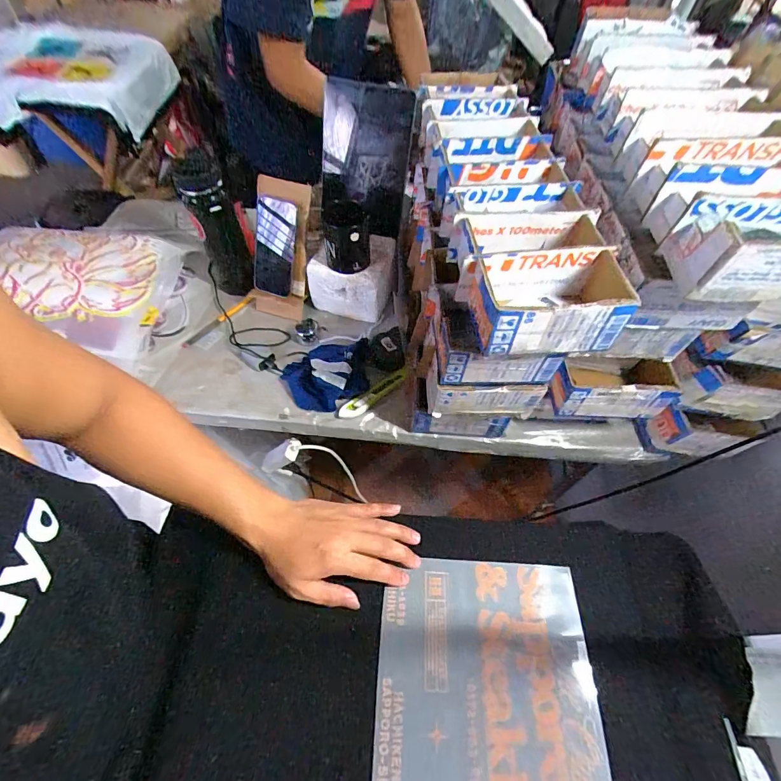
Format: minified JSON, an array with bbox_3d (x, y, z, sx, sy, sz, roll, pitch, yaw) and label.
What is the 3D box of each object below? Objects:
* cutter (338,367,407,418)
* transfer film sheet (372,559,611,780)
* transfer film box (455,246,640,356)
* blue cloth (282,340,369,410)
[{"bbox_3d":[-0.028,0.004,0.695,0.147,0.023,0.026,-39,67,-24],"label":"cutter"},{"bbox_3d":[0.088,0.310,0.348,0.199,0.011,0.289,4,57,0],"label":"transfer film sheet"},{"bbox_3d":[0.178,-0.100,0.444,0.177,0.067,0.096,-3,57,-5],"label":"transfer film box"},{"bbox_3d":[-0.105,-0.039,0.698,0.160,0.048,0.137,-26,62,-18],"label":"blue cloth"}]

